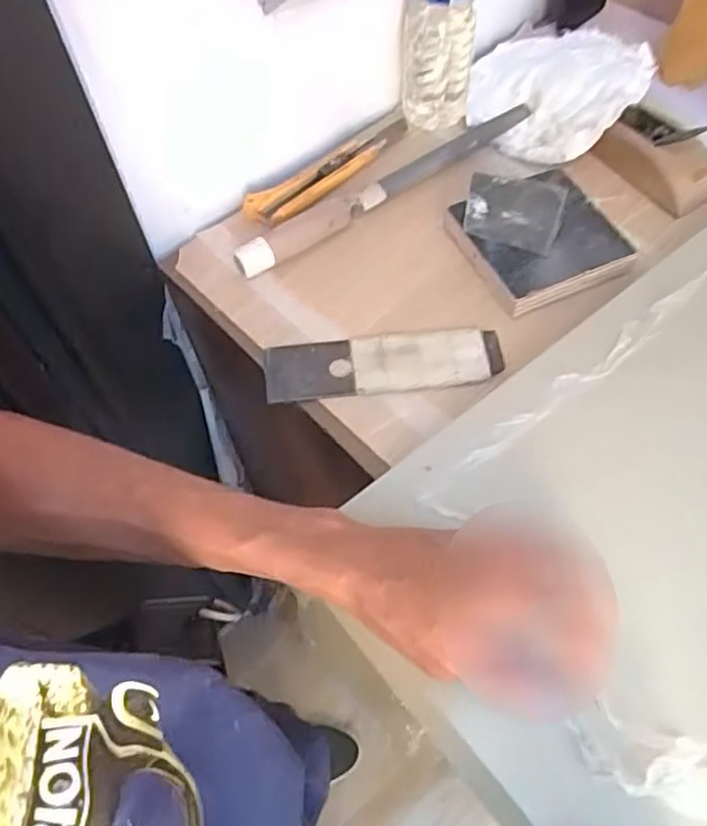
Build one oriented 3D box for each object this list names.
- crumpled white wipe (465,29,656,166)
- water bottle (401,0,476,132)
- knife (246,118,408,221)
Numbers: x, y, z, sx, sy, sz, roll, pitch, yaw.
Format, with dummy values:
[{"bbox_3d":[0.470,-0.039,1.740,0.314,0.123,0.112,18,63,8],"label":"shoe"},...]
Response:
[{"bbox_3d":[0.201,-0.331,0.662,0.169,0.067,0.197,13,66,7],"label":"crumpled white wipe"},{"bbox_3d":[0.078,-0.363,0.596,0.062,0.210,0.065,0,65,1],"label":"water bottle"},{"bbox_3d":[-0.033,-0.224,0.635,0.157,0.020,0.040,-38,70,-15],"label":"knife"}]

